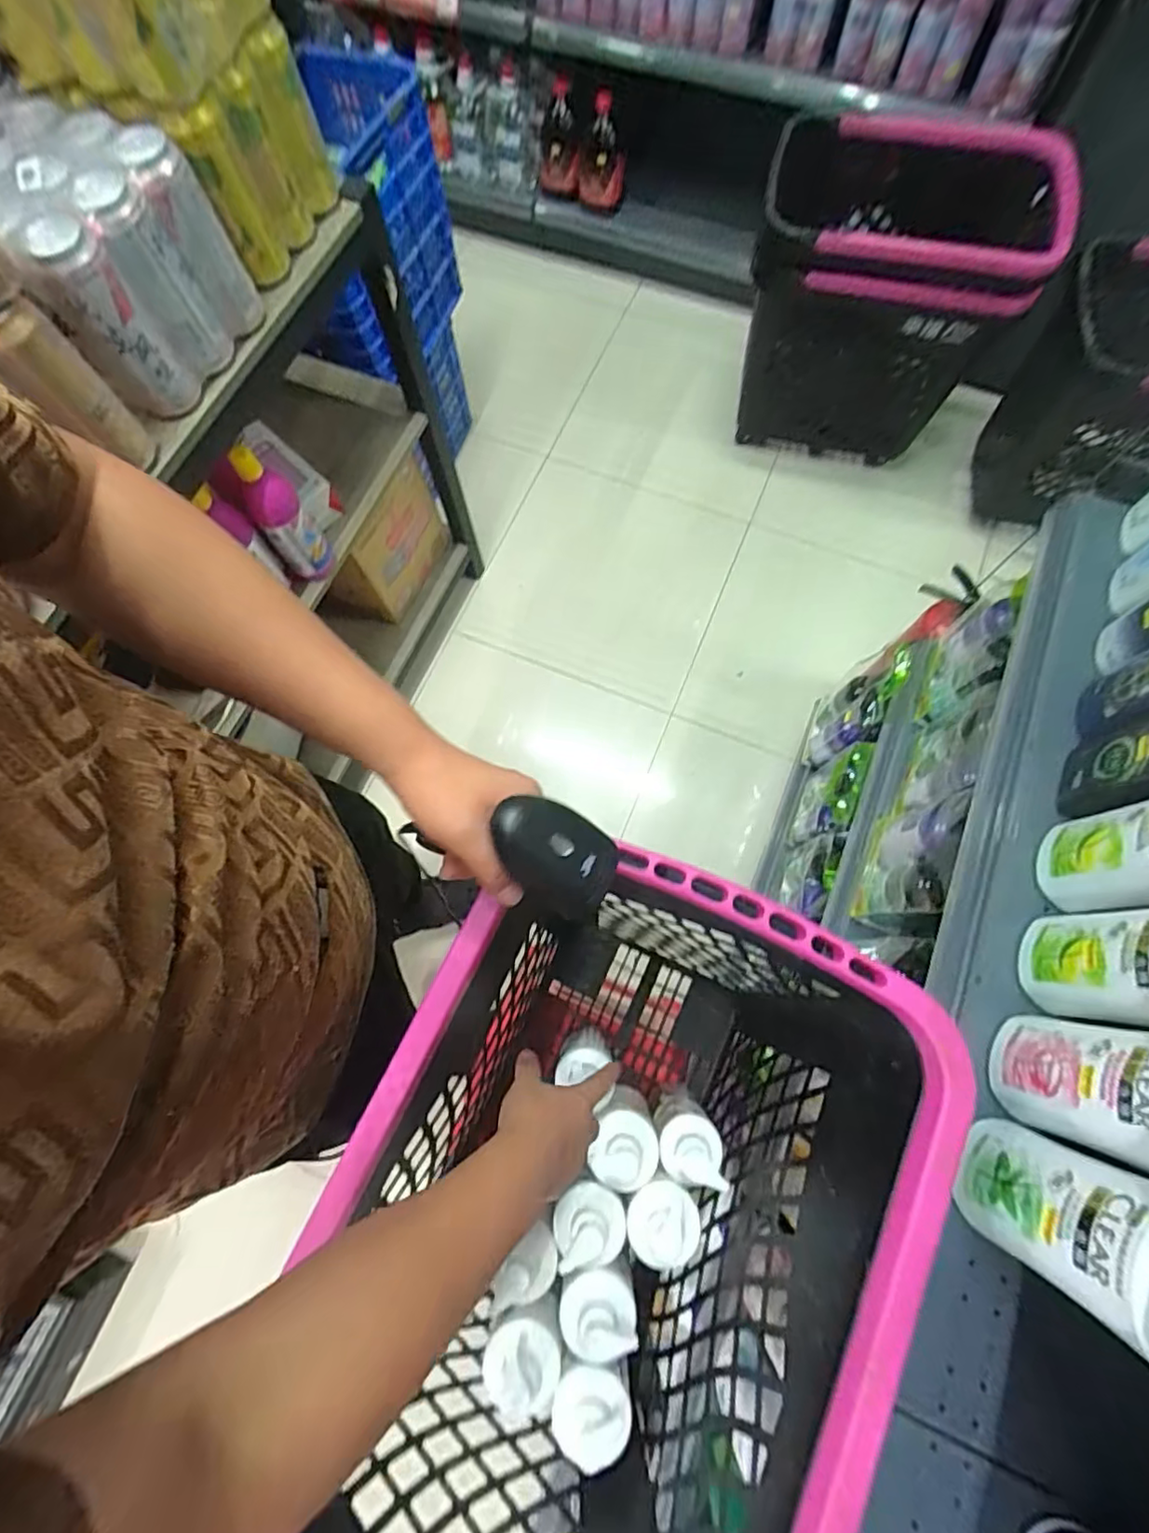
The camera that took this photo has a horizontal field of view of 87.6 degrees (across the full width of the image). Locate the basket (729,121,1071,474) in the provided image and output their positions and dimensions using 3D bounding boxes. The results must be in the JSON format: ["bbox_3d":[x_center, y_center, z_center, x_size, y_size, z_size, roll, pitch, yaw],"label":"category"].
[{"bbox_3d":[0.629,-0.978,1.329,0.498,0.583,0.291,16,74,6],"label":"basket"}]

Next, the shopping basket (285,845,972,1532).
[{"bbox_3d":[0.031,0.417,0.603,0.347,0.464,0.558,28,76,9],"label":"shopping basket"}]

